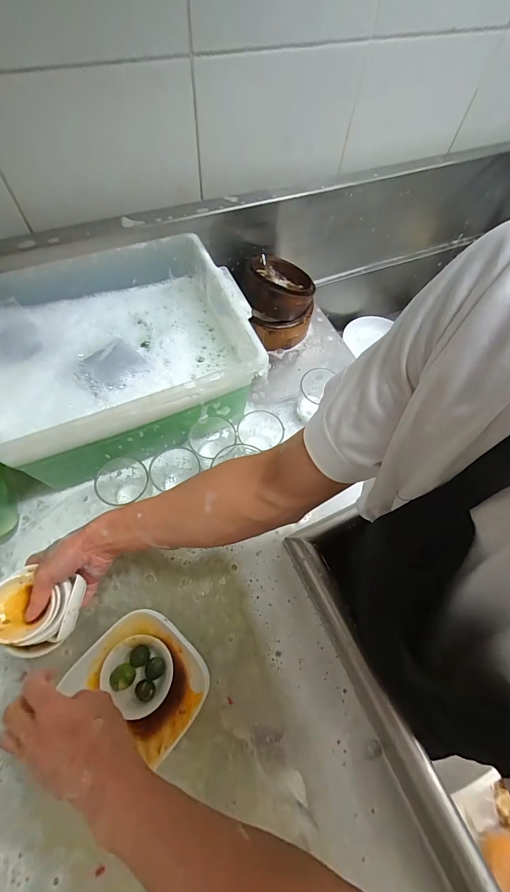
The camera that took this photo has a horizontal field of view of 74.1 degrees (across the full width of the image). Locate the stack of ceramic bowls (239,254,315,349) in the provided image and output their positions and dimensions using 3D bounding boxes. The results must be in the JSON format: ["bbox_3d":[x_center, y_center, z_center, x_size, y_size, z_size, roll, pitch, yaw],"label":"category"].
[{"bbox_3d":[0.048,-0.296,0.704,0.147,0.142,0.162,14,63,4],"label":"stack of ceramic bowls"}]

